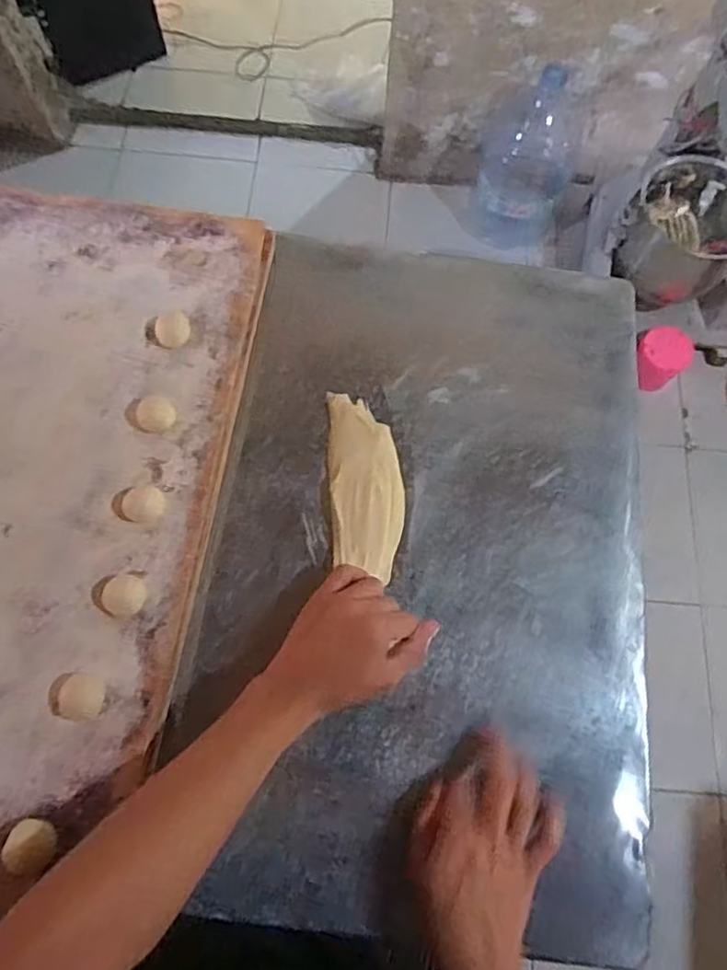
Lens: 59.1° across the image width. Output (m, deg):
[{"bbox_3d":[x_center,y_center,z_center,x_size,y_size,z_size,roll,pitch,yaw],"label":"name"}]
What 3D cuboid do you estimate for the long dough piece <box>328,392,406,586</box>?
[{"bbox_3d":[0.003,-0.006,0.599,0.068,0.016,0.182,-5,68,-4],"label":"long dough piece"}]

